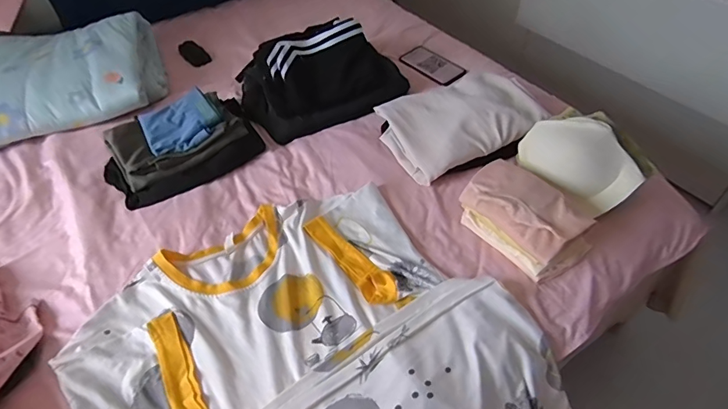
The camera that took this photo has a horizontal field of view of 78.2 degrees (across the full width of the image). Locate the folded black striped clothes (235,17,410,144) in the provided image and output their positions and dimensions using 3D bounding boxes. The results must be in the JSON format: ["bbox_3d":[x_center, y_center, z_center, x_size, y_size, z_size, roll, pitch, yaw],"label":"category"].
[{"bbox_3d":[-0.100,-0.291,0.977,0.342,0.119,0.246,-15,49,-9],"label":"folded black striped clothes"}]

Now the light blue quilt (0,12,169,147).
[{"bbox_3d":[-0.753,-0.287,1.032,0.527,0.103,0.340,-18,49,-12],"label":"light blue quilt"}]

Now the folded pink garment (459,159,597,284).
[{"bbox_3d":[0.251,0.016,0.715,0.110,0.077,0.200,-31,53,-22],"label":"folded pink garment"}]

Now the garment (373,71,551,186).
[{"bbox_3d":[0.183,-0.171,0.887,0.290,0.068,0.218,-21,50,-14],"label":"garment"}]

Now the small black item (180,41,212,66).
[{"bbox_3d":[-0.453,-0.402,1.191,0.055,0.010,0.132,-30,53,-22],"label":"small black item"}]

